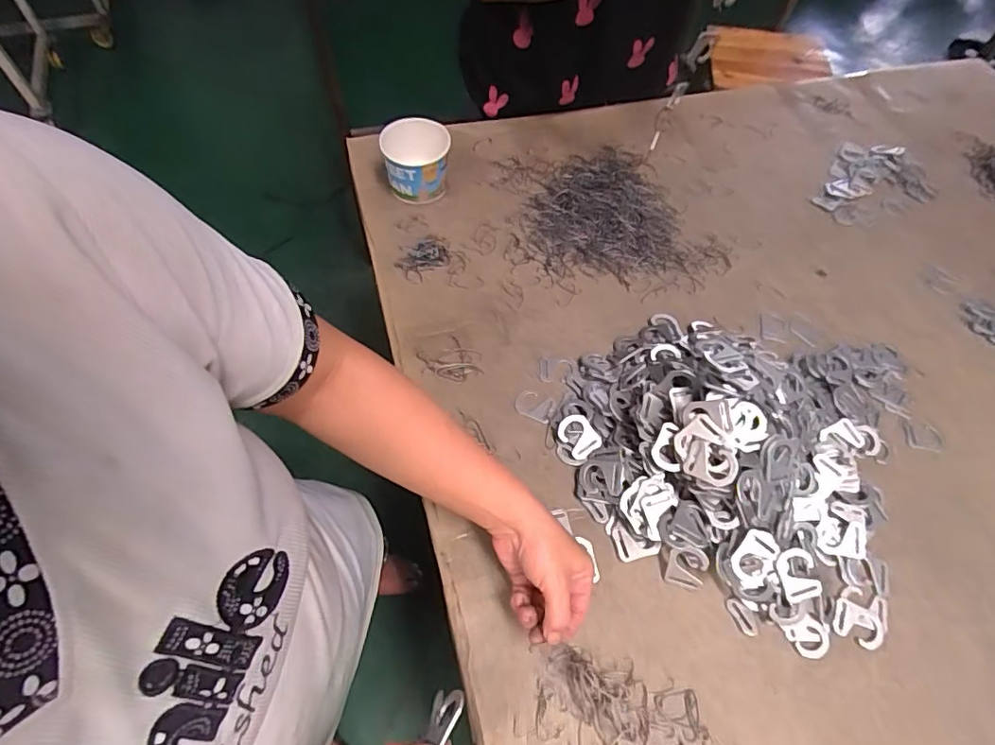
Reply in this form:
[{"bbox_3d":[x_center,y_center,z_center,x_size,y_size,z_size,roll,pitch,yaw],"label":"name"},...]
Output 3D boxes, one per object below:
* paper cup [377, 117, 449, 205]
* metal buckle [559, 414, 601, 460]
[{"bbox_3d":[-0.111,-0.295,0.734,0.090,0.078,0.097,2,60,-3],"label":"paper cup"},{"bbox_3d":[0.086,0.067,0.567,0.035,0.005,0.047,-36,76,-8],"label":"metal buckle"}]

